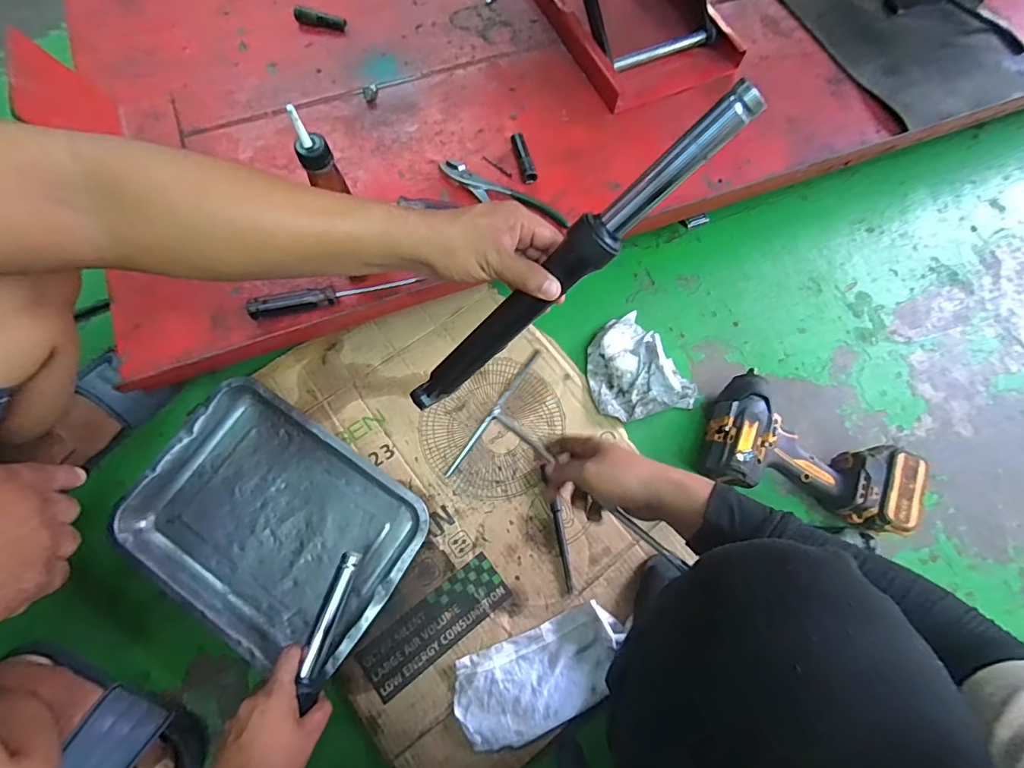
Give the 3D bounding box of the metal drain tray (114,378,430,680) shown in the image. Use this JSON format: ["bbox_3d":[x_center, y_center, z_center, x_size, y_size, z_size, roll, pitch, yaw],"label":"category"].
[{"bbox_3d":[-0.315,0.180,0.610,0.351,0.060,0.259,33,72,9],"label":"metal drain tray"}]

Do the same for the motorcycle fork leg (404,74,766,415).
[{"bbox_3d":[0.031,-0.089,0.421,0.037,0.396,0.038,-4,63,-48],"label":"motorcycle fork leg"}]

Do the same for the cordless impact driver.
[{"bbox_3d":[0.407,0.110,0.650,0.275,0.077,0.159,29,73,7],"label":"cordless impact driver"}]

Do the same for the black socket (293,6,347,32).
[{"bbox_3d":[-0.300,-0.571,0.728,0.078,0.017,0.023,9,72,1],"label":"black socket"}]

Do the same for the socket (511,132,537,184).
[{"bbox_3d":[0.017,-0.321,0.664,0.020,0.019,0.077,-13,73,-6],"label":"socket"}]

